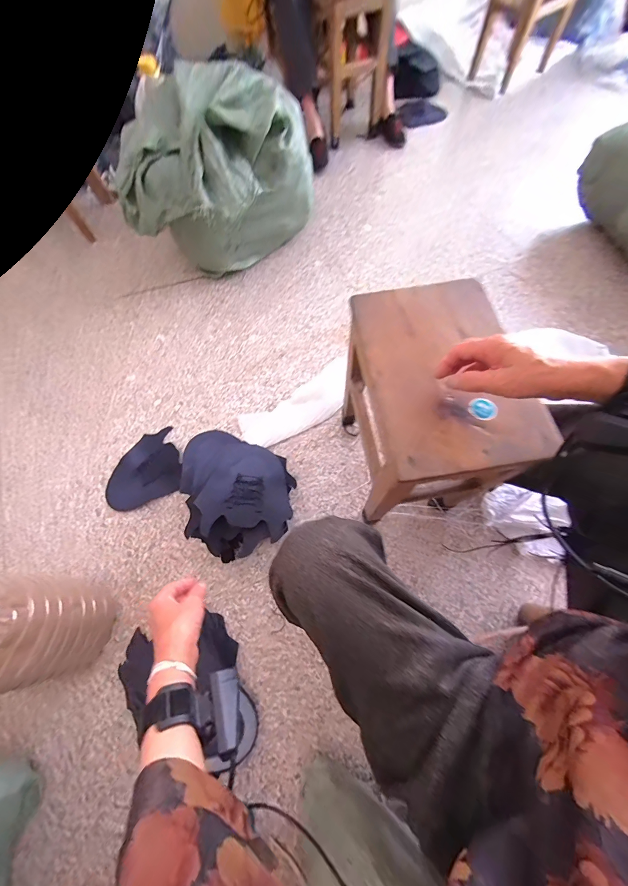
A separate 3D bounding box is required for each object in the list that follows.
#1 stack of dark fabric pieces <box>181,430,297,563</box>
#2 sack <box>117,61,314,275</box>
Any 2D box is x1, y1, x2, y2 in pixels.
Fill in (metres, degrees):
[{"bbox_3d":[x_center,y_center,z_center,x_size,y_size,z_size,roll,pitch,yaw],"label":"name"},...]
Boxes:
[{"bbox_3d":[-0.189,0.090,0.787,0.239,0.135,0.343,-20,68,-7],"label":"stack of dark fabric pieces"},{"bbox_3d":[-0.288,-0.818,1.034,0.463,0.400,0.513,19,69,9],"label":"sack"}]

